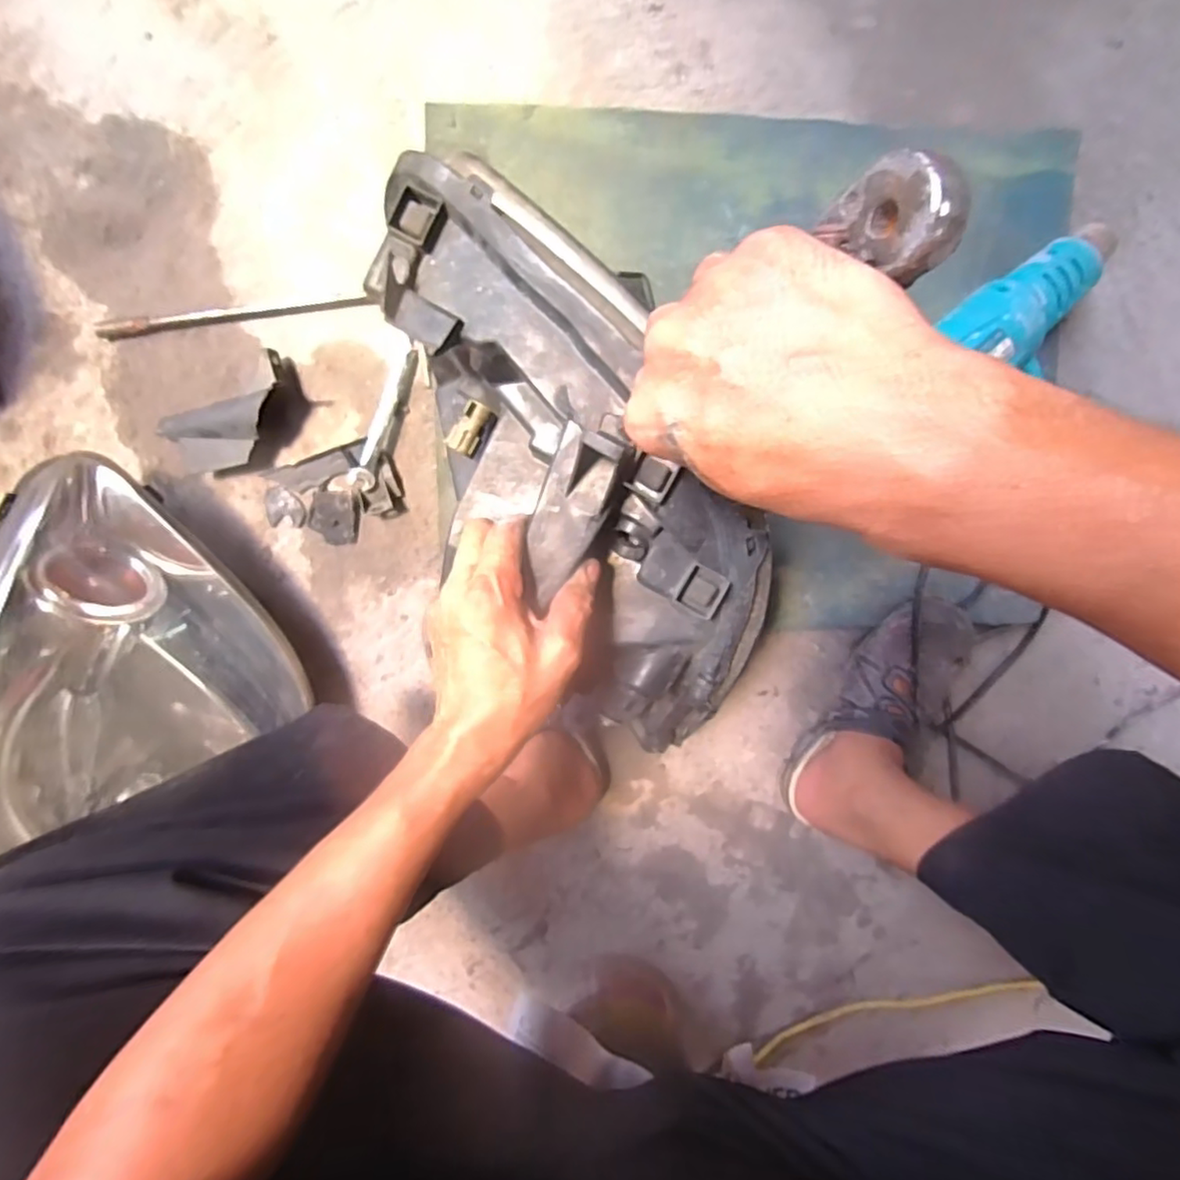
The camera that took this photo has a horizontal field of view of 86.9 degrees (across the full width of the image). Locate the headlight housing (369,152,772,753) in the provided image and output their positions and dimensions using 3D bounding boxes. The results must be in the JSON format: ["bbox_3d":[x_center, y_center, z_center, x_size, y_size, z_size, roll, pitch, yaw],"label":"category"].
[{"bbox_3d":[0.001,-0.077,0.386,0.156,0.087,0.378,-27,102,2],"label":"headlight housing"}]

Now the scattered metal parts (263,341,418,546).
[{"bbox_3d":[-0.216,-0.124,0.595,0.203,0.028,0.105,-42,97,4],"label":"scattered metal parts"}]

